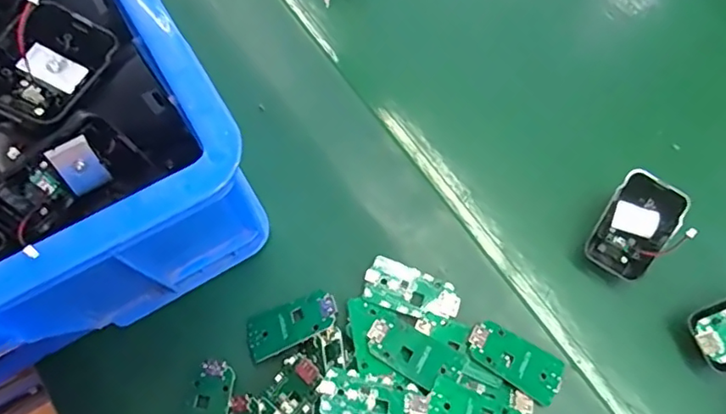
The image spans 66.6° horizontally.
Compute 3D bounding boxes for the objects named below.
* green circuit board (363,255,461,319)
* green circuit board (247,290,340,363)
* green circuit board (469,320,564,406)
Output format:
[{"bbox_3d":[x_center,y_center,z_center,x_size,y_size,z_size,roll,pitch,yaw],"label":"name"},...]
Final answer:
[{"bbox_3d":[0.034,0.057,0.374,0.063,0.004,0.031,19,72,6],"label":"green circuit board"},{"bbox_3d":[-0.048,0.078,0.367,0.064,0.004,0.032,-24,52,8],"label":"green circuit board"},{"bbox_3d":[0.099,0.098,0.357,0.062,0.005,0.030,32,74,10],"label":"green circuit board"}]

